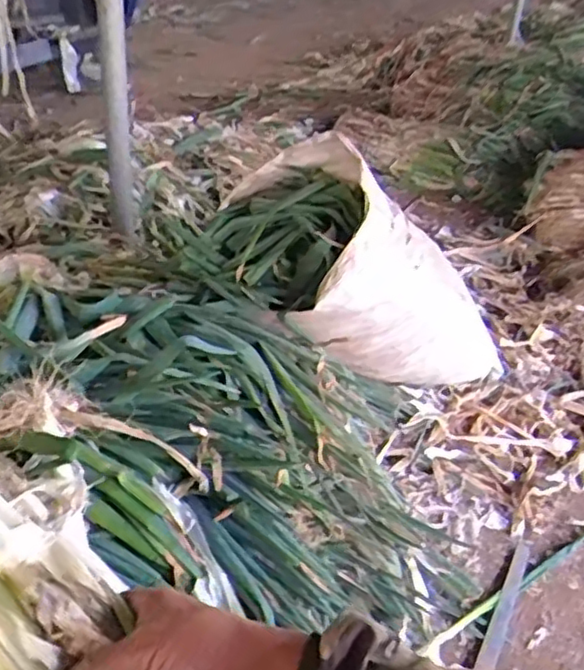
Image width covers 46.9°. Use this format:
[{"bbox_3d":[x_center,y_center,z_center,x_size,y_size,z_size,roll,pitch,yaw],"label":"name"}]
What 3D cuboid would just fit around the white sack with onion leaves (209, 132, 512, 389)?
[{"bbox_3d":[0.226,-0.069,1.448,0.783,0.325,0.379,36,22,-30],"label":"white sack with onion leaves"}]

